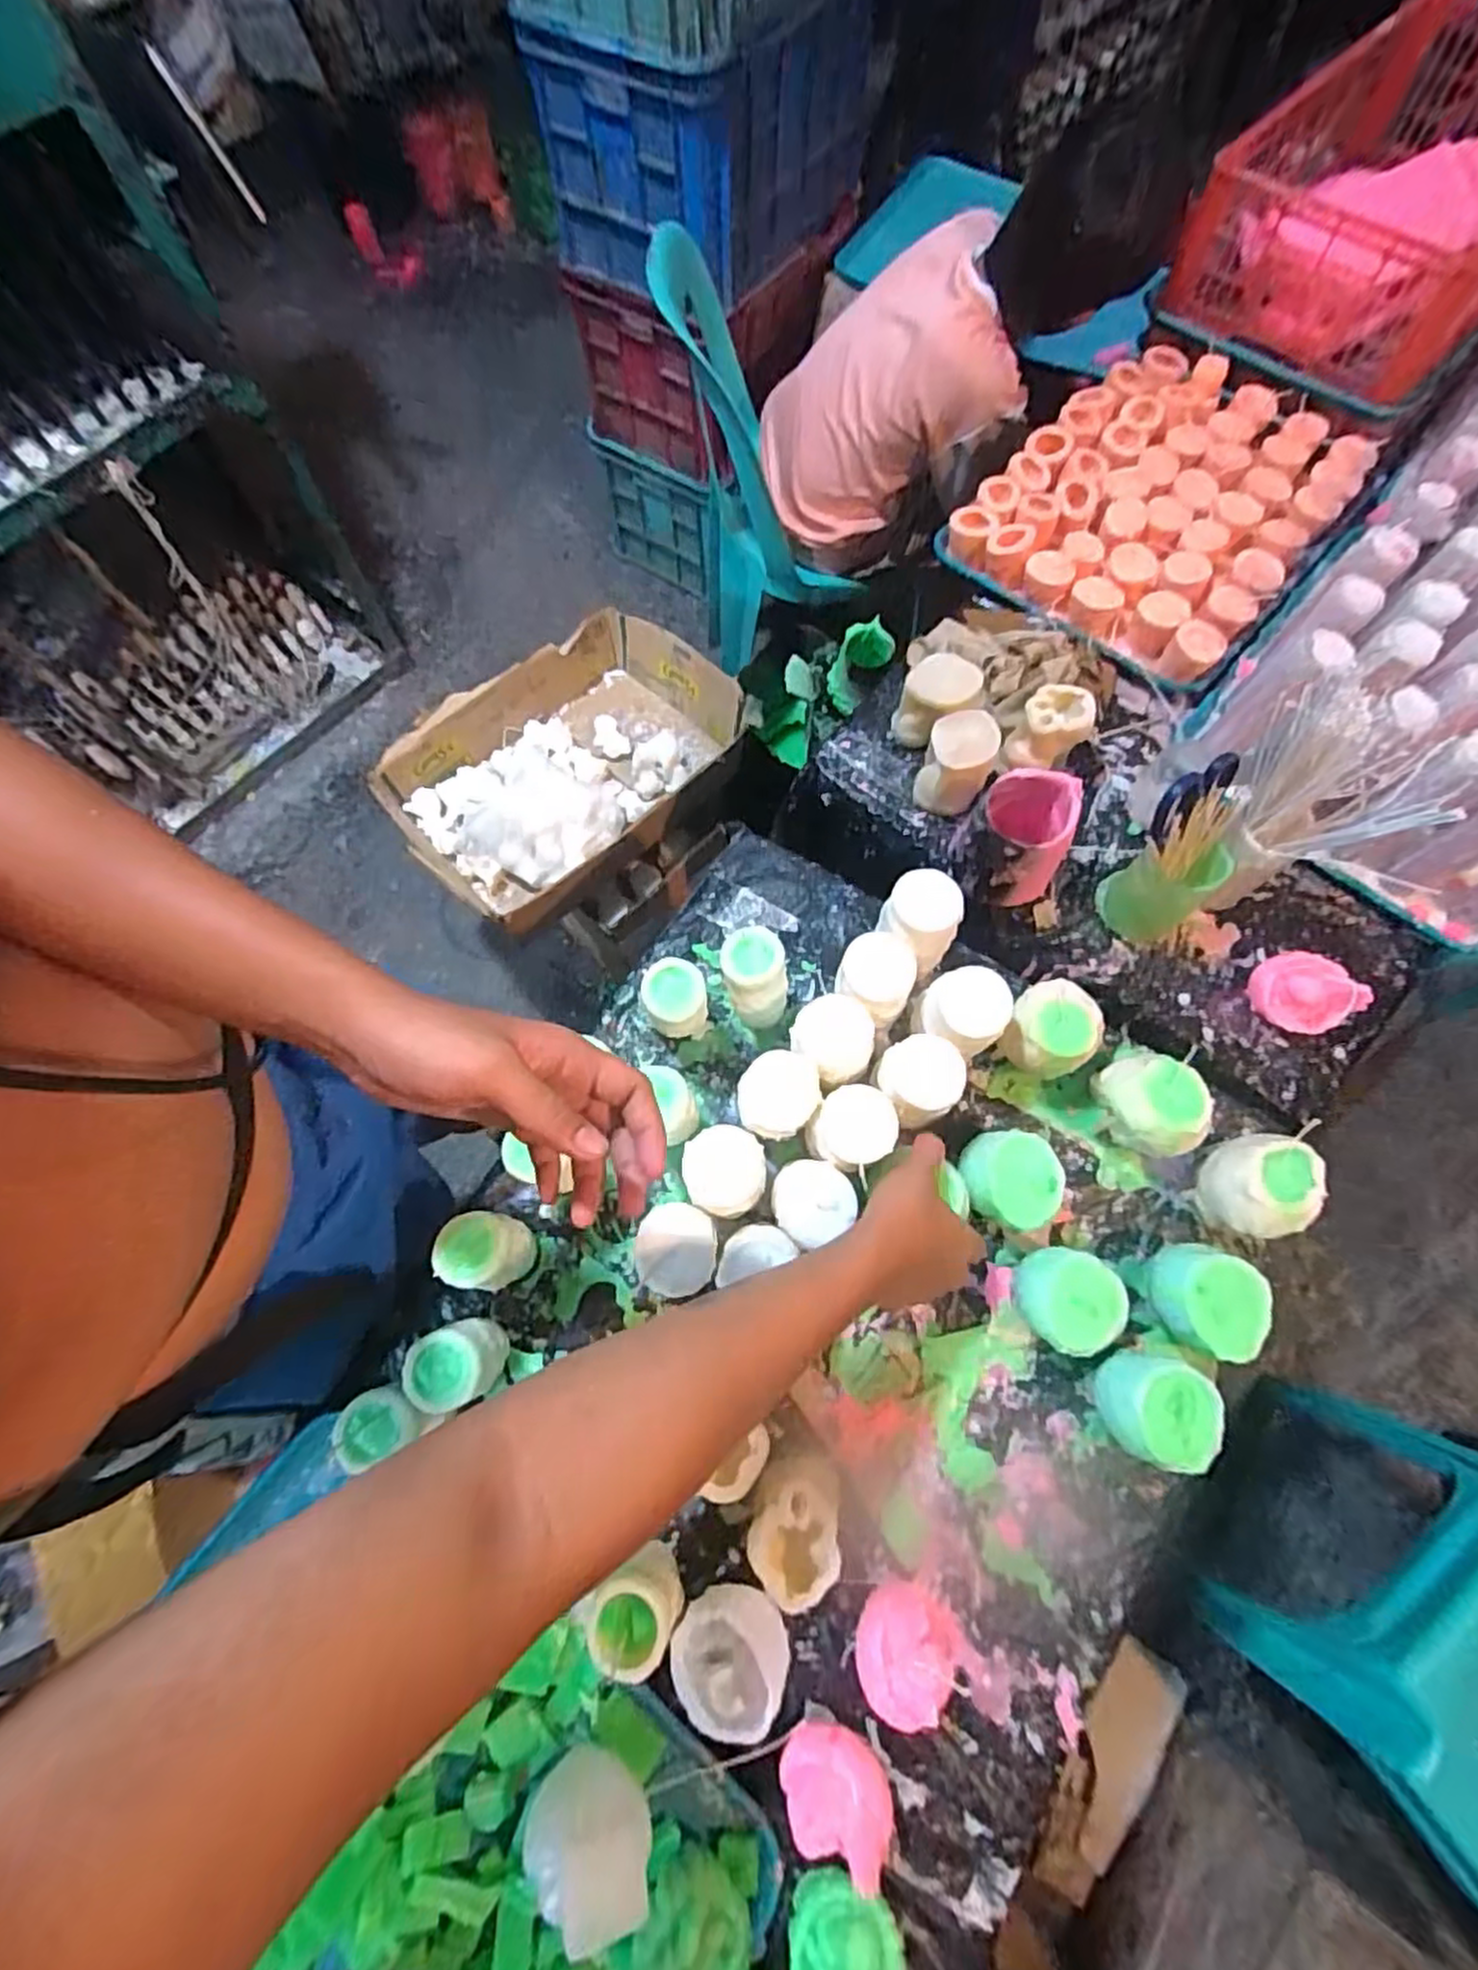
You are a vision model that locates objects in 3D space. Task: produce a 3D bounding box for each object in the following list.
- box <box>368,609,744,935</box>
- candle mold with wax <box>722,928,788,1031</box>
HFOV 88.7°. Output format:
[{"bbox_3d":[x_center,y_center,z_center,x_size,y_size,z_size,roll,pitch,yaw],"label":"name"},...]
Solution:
[{"bbox_3d":[-0.249,-0.323,1.133,0.335,0.116,0.480,41,75,14],"label":"box"},{"bbox_3d":[0.010,0.001,0.640,0.052,0.109,0.060,-9,70,-3],"label":"candle mold with wax"}]

